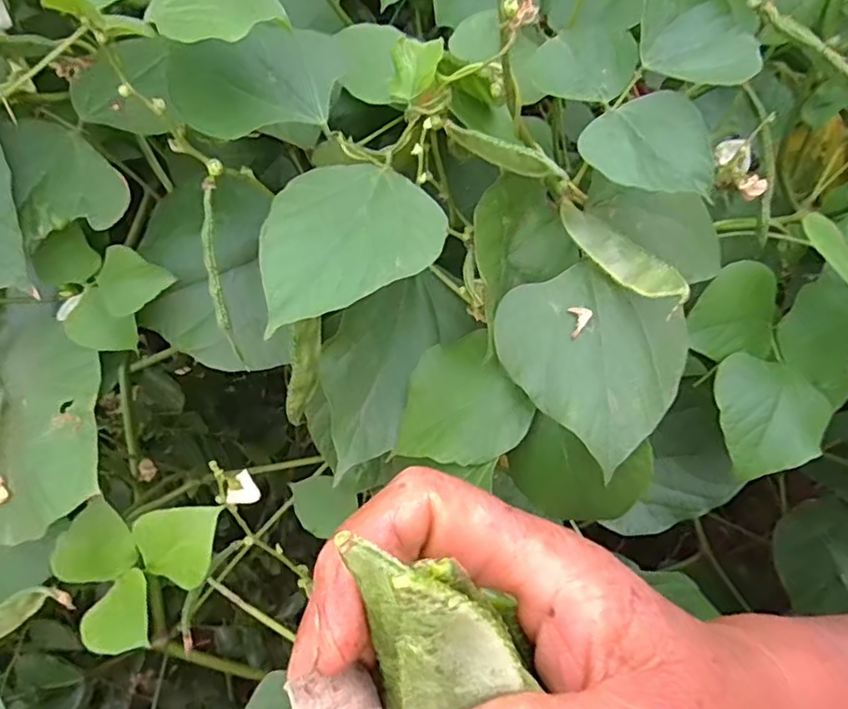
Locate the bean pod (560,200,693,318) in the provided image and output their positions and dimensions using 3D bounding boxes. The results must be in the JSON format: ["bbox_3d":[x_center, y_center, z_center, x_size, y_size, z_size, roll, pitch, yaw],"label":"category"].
[{"bbox_3d":[0.077,-0.039,0.237,0.014,0.011,0.066,-22,54,-20],"label":"bean pod"}]

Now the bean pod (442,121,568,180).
[{"bbox_3d":[0.027,-0.071,0.213,0.051,0.009,0.004,34,56,24],"label":"bean pod"}]

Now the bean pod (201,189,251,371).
[{"bbox_3d":[-0.072,-0.025,0.216,0.007,0.063,0.004,-10,10,-11],"label":"bean pod"}]

